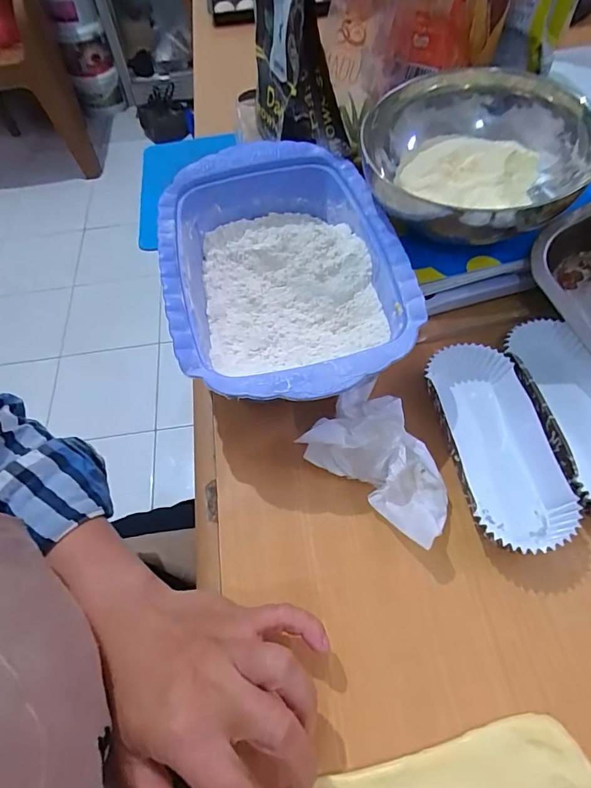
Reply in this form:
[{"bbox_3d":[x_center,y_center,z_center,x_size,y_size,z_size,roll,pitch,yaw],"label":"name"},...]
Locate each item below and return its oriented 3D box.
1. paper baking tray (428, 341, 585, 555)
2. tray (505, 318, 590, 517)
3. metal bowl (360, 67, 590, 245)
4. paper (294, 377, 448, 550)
[{"bbox_3d":[0.139,0.032,0.306,0.066,0.029,0.147,-10,58,-2],"label":"paper baking tray"},{"bbox_3d":[0.199,0.014,0.311,0.068,0.030,0.147,-9,58,-1],"label":"tray"},{"bbox_3d":[0.137,-0.189,0.350,0.160,0.053,0.166,-2,58,3],"label":"metal bowl"},{"bbox_3d":[0.062,0.044,0.296,0.100,0.043,0.063,38,68,24],"label":"paper"}]

